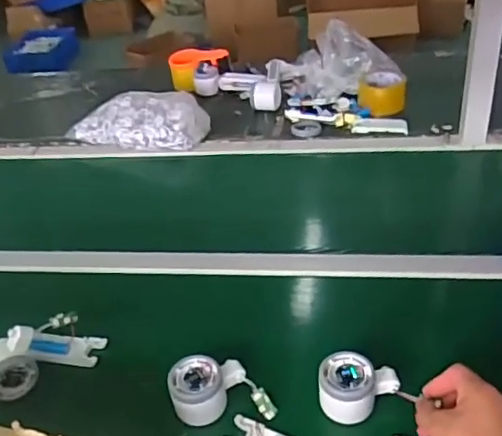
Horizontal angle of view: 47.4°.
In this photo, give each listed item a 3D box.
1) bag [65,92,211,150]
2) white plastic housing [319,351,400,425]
[{"bbox_3d":[-0.223,-0.204,1.182,0.298,0.076,0.161,12,40,25],"label":"bag"},{"bbox_3d":[0.112,0.178,0.599,0.079,0.049,0.051,1,36,11],"label":"white plastic housing"}]

